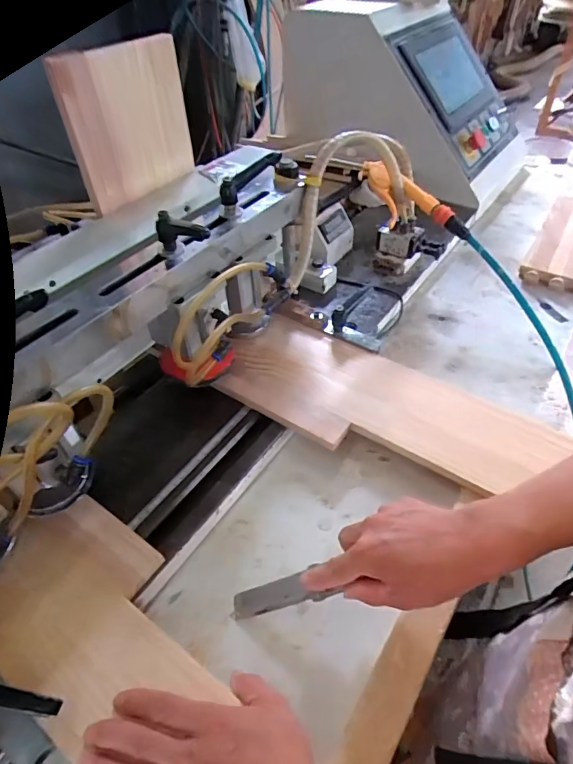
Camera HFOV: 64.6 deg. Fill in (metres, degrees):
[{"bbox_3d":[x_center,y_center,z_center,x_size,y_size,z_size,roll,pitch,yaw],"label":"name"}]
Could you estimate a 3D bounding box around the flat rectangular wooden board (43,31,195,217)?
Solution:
[{"bbox_3d":[-0.177,-0.299,0.523,0.020,0.147,0.153,32,55,31],"label":"flat rectangular wooden board"}]

